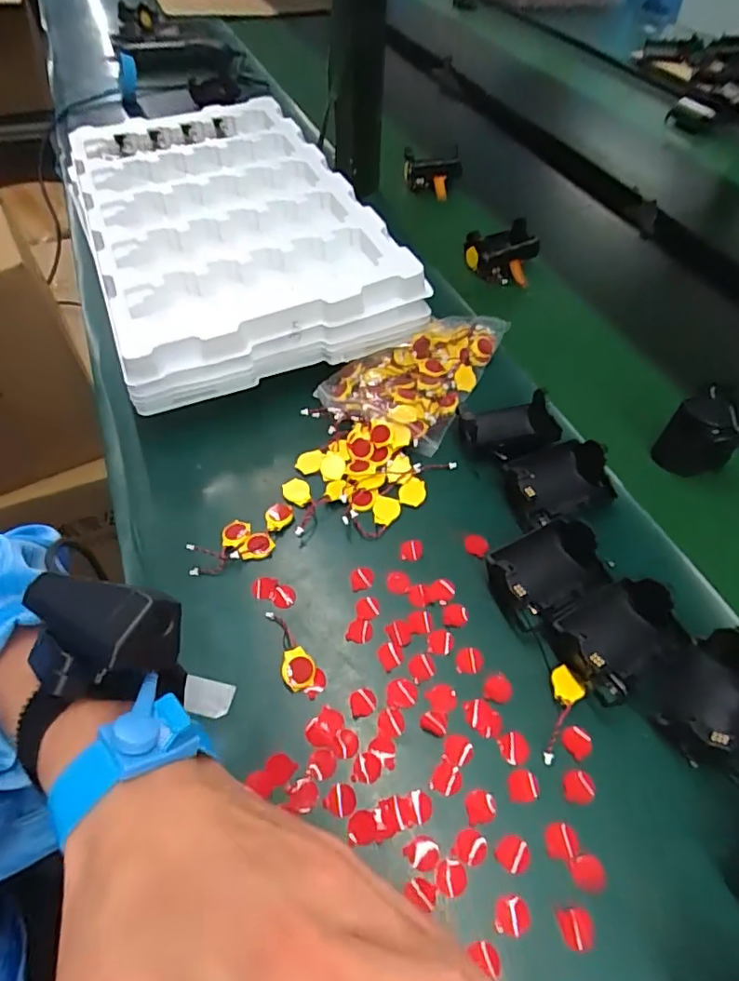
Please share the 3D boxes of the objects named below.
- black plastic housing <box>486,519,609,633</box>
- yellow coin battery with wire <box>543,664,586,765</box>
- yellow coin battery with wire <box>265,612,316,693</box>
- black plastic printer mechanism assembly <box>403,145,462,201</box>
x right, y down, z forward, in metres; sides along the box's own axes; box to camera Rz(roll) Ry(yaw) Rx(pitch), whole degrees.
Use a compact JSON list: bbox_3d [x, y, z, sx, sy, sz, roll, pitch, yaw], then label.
[{"bbox_3d":[0.112,0.052,0.356,0.079,0.039,0.053,-26,57,-18],"label":"black plastic housing"},{"bbox_3d":[0.112,0.128,0.317,0.018,0.007,0.055,13,54,10],"label":"yellow coin battery with wire"},{"bbox_3d":[-0.051,0.097,0.344,0.019,0.011,0.054,-24,57,-16],"label":"yellow coin battery with wire"},{"bbox_3d":[0.079,-0.399,0.700,0.071,0.052,0.035,4,52,2],"label":"black plastic printer mechanism assembly"}]

